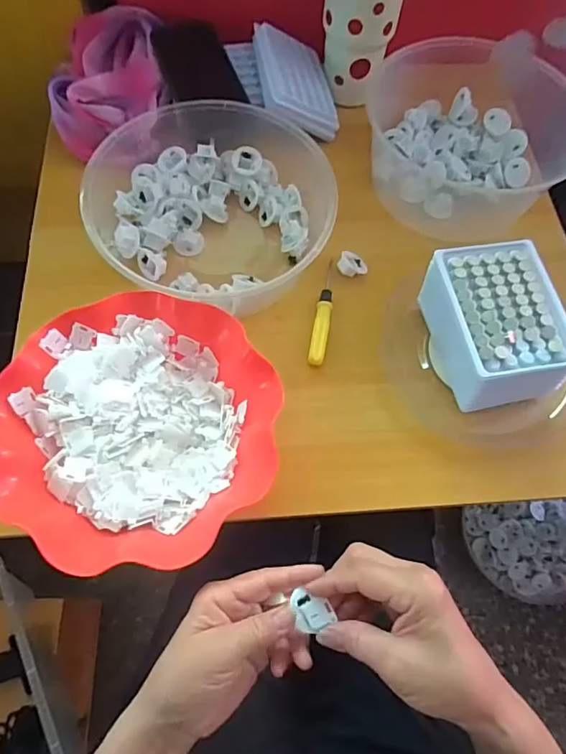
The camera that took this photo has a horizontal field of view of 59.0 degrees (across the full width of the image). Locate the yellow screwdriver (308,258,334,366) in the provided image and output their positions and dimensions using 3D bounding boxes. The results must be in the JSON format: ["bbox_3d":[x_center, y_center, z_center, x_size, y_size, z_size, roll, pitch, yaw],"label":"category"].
[{"bbox_3d":[0.041,-0.066,0.500,0.016,0.013,0.119,10,66,1],"label":"yellow screwdriver"}]

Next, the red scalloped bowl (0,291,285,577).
[{"bbox_3d":[-0.117,0.043,0.417,0.216,0.066,0.214,1,66,-3],"label":"red scalloped bowl"}]

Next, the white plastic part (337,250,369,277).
[{"bbox_3d":[0.073,-0.117,0.520,0.031,0.013,0.020,14,66,3],"label":"white plastic part"}]

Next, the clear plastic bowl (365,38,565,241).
[{"bbox_3d":[0.212,-0.290,0.582,0.241,0.081,0.236,1,66,-3],"label":"clear plastic bowl"}]

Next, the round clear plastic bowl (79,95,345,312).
[{"bbox_3d":[-0.084,-0.185,0.522,0.227,0.095,0.267,-20,69,-12],"label":"round clear plastic bowl"}]

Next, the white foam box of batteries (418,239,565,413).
[{"bbox_3d":[0.194,-0.045,0.464,0.098,0.076,0.145,-12,67,-8],"label":"white foam box of batteries"}]

